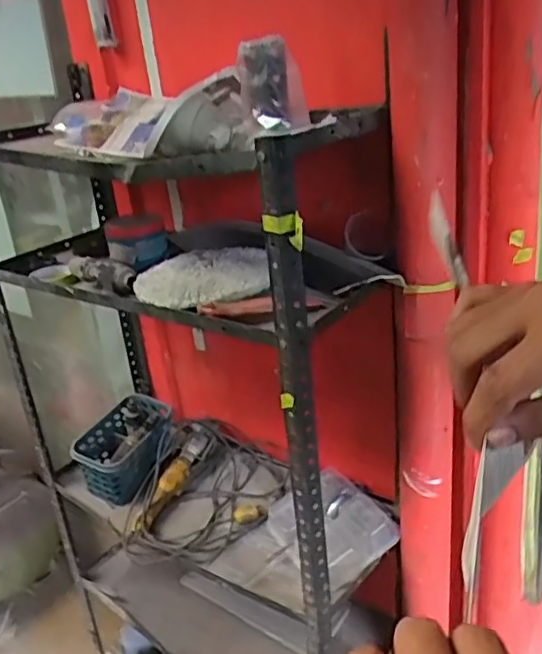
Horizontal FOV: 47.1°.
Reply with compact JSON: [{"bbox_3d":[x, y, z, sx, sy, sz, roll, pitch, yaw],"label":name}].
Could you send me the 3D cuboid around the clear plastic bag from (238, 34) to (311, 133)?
[{"bbox_3d":[0.002,-0.237,0.607,0.064,0.083,0.051,-6,23,3],"label":"clear plastic bag"}]

